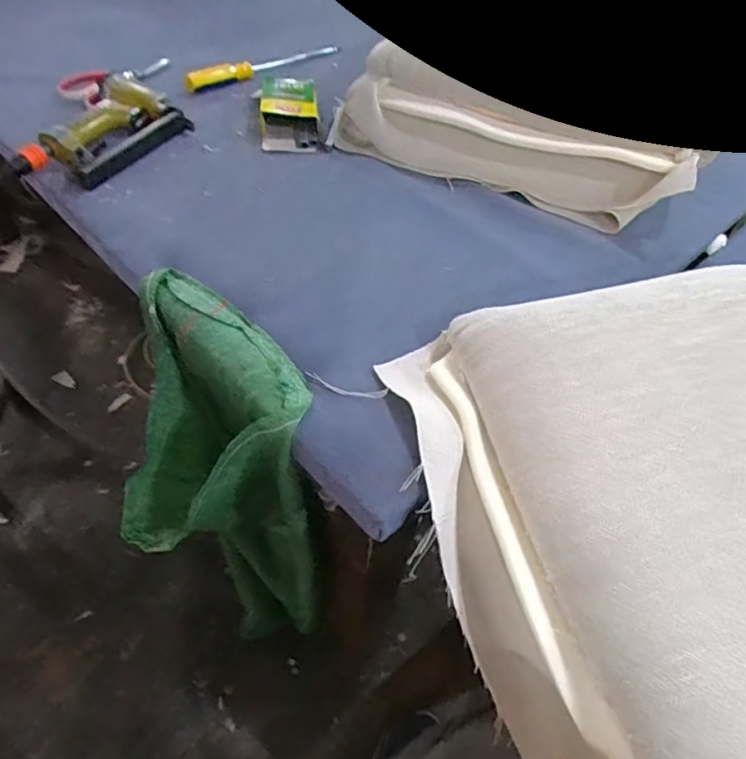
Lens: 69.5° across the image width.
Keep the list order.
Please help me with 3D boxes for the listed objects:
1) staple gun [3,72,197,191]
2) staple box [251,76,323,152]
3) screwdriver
[{"bbox_3d":[-0.334,-0.304,0.663,0.115,0.041,0.202,24,53,14],"label":"staple gun"},{"bbox_3d":[-0.117,-0.367,0.739,0.082,0.034,0.132,-10,52,-11],"label":"staple box"},{"bbox_3d":[-0.170,-0.496,0.844,0.273,0.029,0.034,-32,61,-27],"label":"screwdriver"}]

